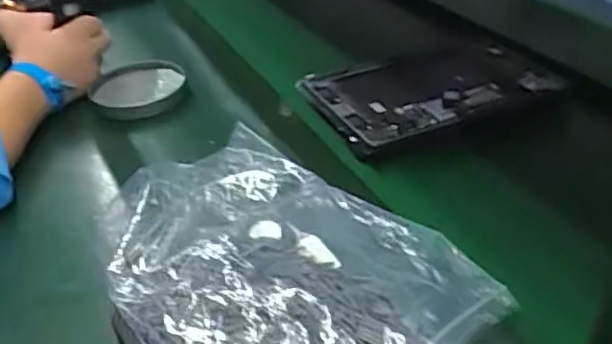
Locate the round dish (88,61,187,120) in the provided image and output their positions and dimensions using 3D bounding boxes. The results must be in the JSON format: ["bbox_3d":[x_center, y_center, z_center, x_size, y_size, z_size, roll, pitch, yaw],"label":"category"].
[{"bbox_3d":[-0.201,-0.099,0.718,0.106,0.030,0.124,-10,35,-8],"label":"round dish"}]

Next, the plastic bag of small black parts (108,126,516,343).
[{"bbox_3d":[-0.025,0.066,0.439,0.215,0.037,0.289,-28,41,-30],"label":"plastic bag of small black parts"}]

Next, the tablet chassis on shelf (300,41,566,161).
[{"bbox_3d":[0.140,-0.098,0.661,0.265,0.021,0.161,-18,41,-19],"label":"tablet chassis on shelf"}]

